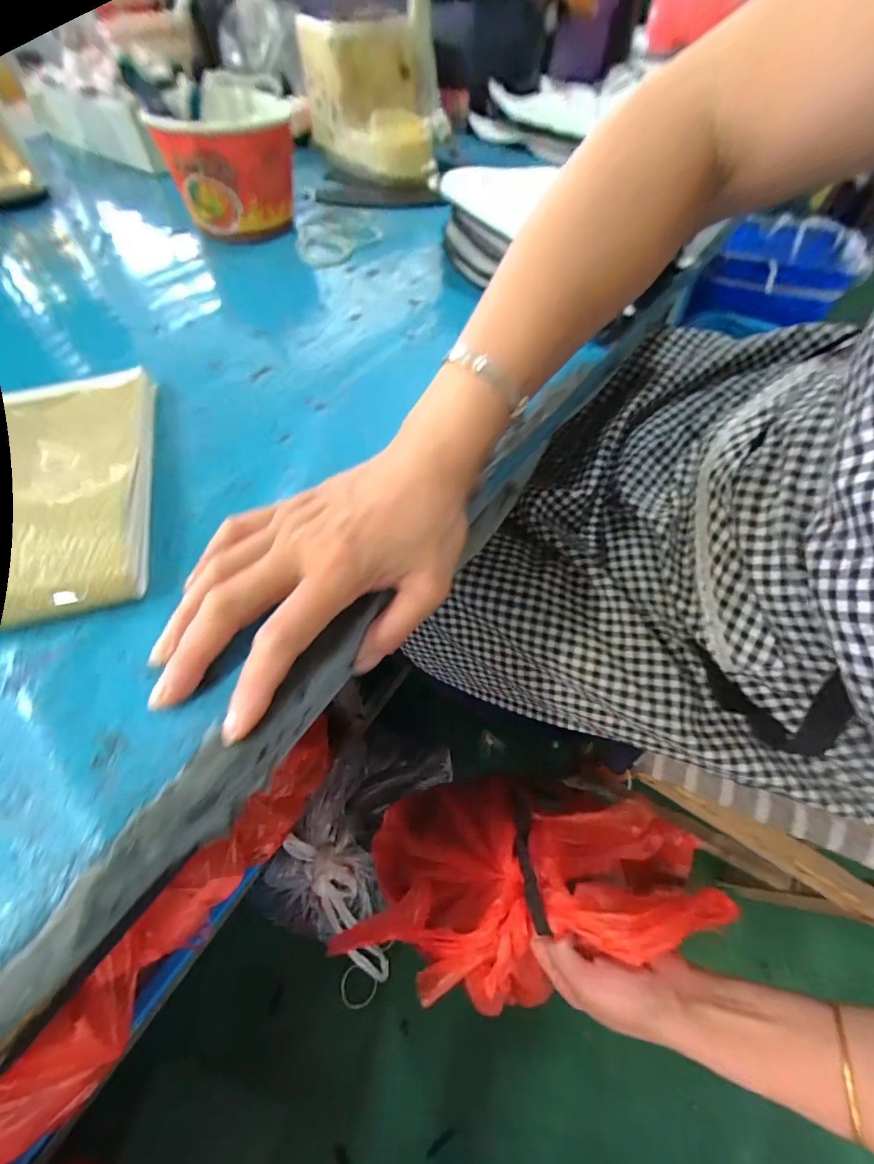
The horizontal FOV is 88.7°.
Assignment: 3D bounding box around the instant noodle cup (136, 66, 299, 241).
[{"bbox_3d":[-0.197,-0.406,0.431,0.124,0.089,0.119,-15,59,-10],"label":"instant noodle cup"}]

